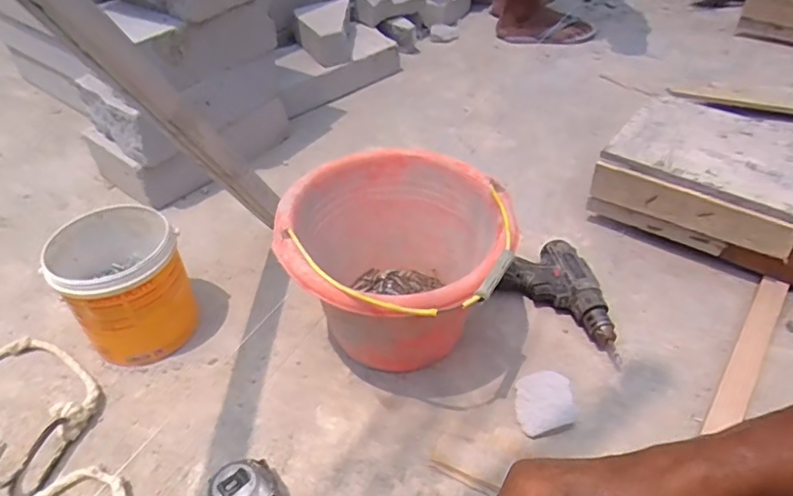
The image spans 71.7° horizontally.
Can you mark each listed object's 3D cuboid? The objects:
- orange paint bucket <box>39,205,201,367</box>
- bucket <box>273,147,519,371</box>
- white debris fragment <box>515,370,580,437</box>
[{"bbox_3d":[-0.364,0.053,0.750,0.150,0.160,0.163,-2,41,2],"label":"orange paint bucket"},{"bbox_3d":[0.004,0.035,0.710,0.270,0.211,0.288,-2,41,2],"label":"bucket"},{"bbox_3d":[0.183,0.191,0.671,0.070,0.020,0.080,-2,41,2],"label":"white debris fragment"}]

